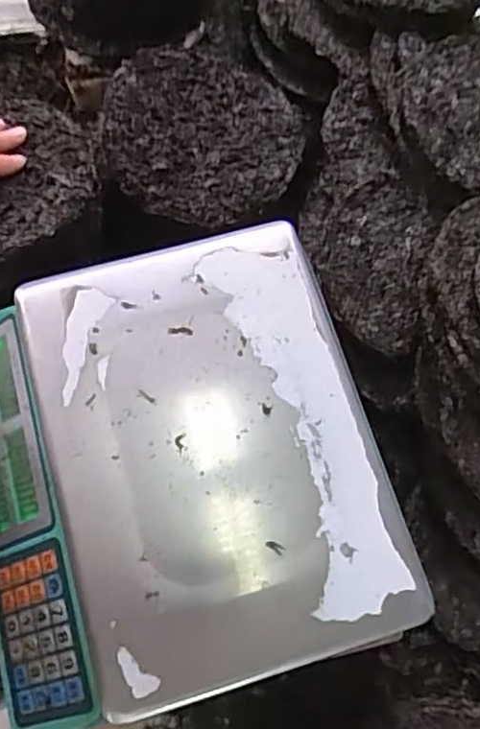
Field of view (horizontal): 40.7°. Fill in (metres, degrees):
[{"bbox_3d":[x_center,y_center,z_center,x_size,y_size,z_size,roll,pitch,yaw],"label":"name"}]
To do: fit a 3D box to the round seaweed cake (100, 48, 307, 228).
[{"bbox_3d":[-0.036,-0.230,0.644,0.188,0.015,0.184,2,75,-8],"label":"round seaweed cake"}]

